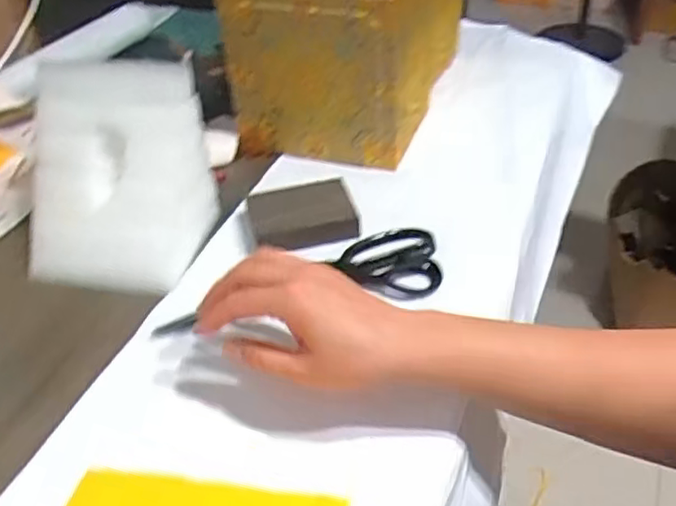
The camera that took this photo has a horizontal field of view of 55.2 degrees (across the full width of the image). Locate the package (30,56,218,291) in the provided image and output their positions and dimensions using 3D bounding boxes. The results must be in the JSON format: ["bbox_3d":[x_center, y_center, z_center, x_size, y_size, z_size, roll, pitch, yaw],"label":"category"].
[{"bbox_3d":[-0.196,-0.069,0.574,0.160,0.195,0.052,2,10,0],"label":"package"}]

